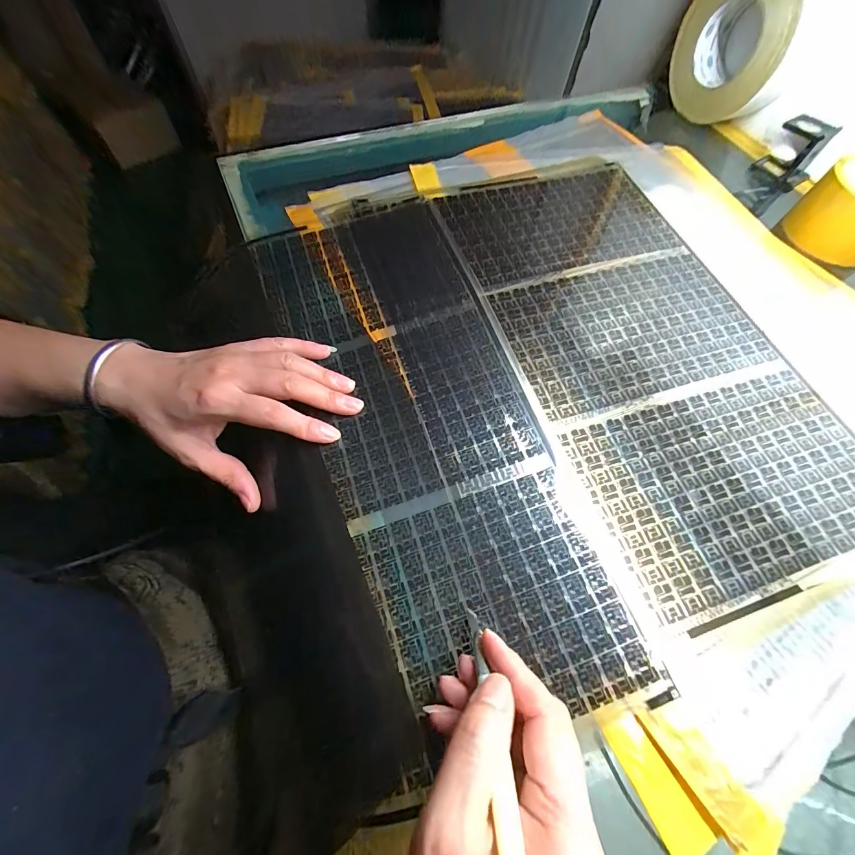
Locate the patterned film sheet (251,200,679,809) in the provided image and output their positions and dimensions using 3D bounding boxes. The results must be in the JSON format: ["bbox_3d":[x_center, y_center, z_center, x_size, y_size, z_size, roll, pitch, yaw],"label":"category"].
[{"bbox_3d":[-0.012,-0.016,0.271,0.170,0.009,0.413,-18,67,-7],"label":"patterned film sheet"}]

